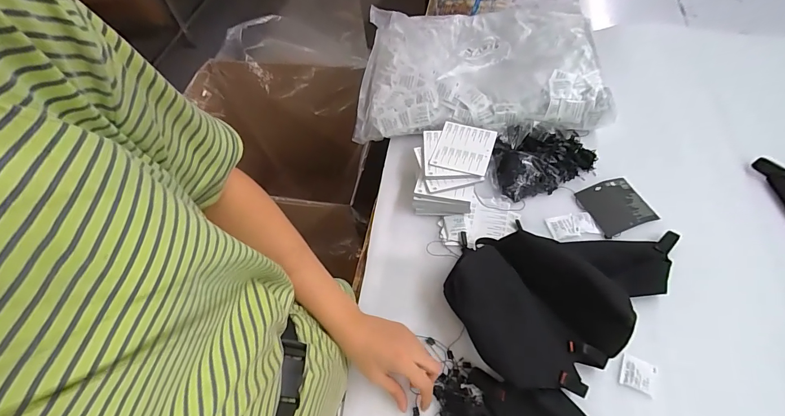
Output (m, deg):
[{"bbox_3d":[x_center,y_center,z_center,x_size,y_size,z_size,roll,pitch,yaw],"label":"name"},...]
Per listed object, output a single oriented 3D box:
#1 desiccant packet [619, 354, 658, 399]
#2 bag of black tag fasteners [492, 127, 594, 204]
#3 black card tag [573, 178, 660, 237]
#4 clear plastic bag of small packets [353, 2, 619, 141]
[{"bbox_3d":[0.305,0.208,0.467,0.041,0.004,0.038,21,61,19],"label":"desiccant packet"},{"bbox_3d":[0.251,-0.094,0.638,0.167,0.042,0.123,-15,56,-4],"label":"bag of black tag fasteners"},{"bbox_3d":[0.356,-0.007,0.596,0.098,0.010,0.089,-19,57,-6],"label":"black card tag"},{"bbox_3d":[0.162,-0.298,0.753,0.457,0.067,0.349,-2,56,5],"label":"clear plastic bag of small packets"}]

